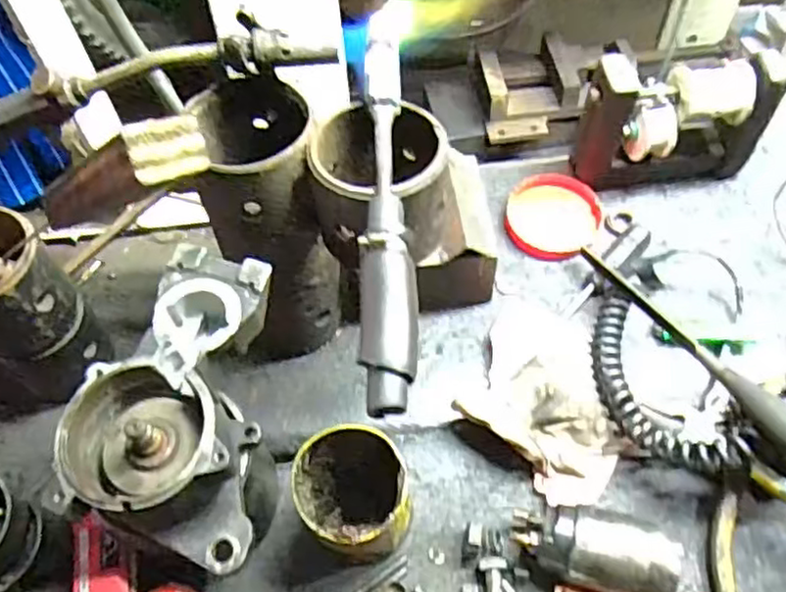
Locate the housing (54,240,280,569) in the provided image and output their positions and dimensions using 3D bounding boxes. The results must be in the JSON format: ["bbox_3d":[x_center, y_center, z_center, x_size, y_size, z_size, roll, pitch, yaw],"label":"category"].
[{"bbox_3d":[-0.125,0.070,0.434,0.107,0.082,0.175,10,56,9],"label":"housing"}]

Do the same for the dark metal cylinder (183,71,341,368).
[{"bbox_3d":[-0.091,-0.044,0.536,0.083,0.228,0.094,-3,55,0],"label":"dark metal cylinder"}]

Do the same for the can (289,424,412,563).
[{"bbox_3d":[-0.026,0.149,0.487,0.075,0.114,0.076,-1,55,1],"label":"can"}]

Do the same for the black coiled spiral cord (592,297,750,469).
[{"bbox_3d":[0.198,0.069,0.550,0.062,0.034,0.186,-11,42,-6],"label":"black coiled spiral cord"}]

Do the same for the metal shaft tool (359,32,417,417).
[{"bbox_3d":[-0.004,-0.056,0.395,0.027,0.031,0.250,-2,55,0],"label":"metal shaft tool"}]

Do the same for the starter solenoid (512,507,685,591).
[{"bbox_3d":[0.141,0.181,0.490,0.109,0.052,0.046,14,57,11],"label":"starter solenoid"}]

